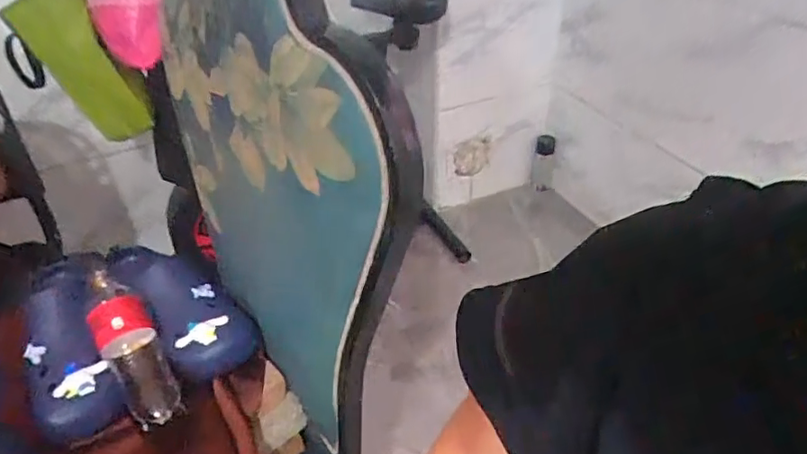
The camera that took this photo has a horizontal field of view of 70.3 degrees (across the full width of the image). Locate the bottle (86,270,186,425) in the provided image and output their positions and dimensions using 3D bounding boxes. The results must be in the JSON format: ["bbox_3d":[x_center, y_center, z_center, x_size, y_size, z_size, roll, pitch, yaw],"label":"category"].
[{"bbox_3d":[-0.320,0.125,0.658,0.062,0.050,0.220,-25,67,-26],"label":"bottle"}]

